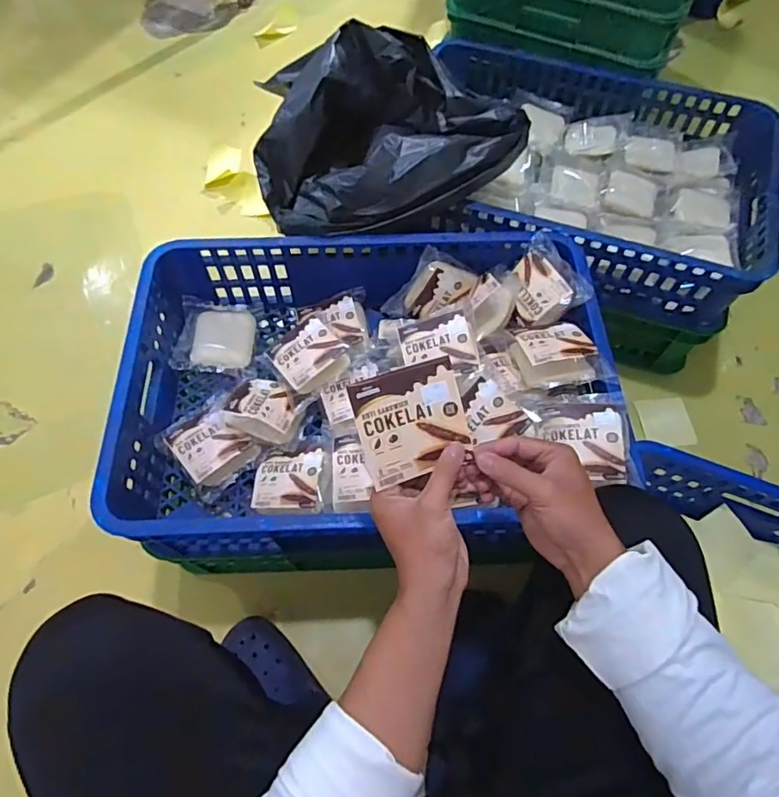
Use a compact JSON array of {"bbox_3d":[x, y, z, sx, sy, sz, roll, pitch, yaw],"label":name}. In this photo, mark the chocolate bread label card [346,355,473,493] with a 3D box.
[{"bbox_3d":[0.018,0.019,0.442,0.087,0.005,0.089,-16,97,-9],"label":"chocolate bread label card"}]

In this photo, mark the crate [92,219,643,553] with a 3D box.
[{"bbox_3d":[-0.030,-0.035,0.736,0.612,0.177,0.448,-3,63,-3],"label":"crate"}]

